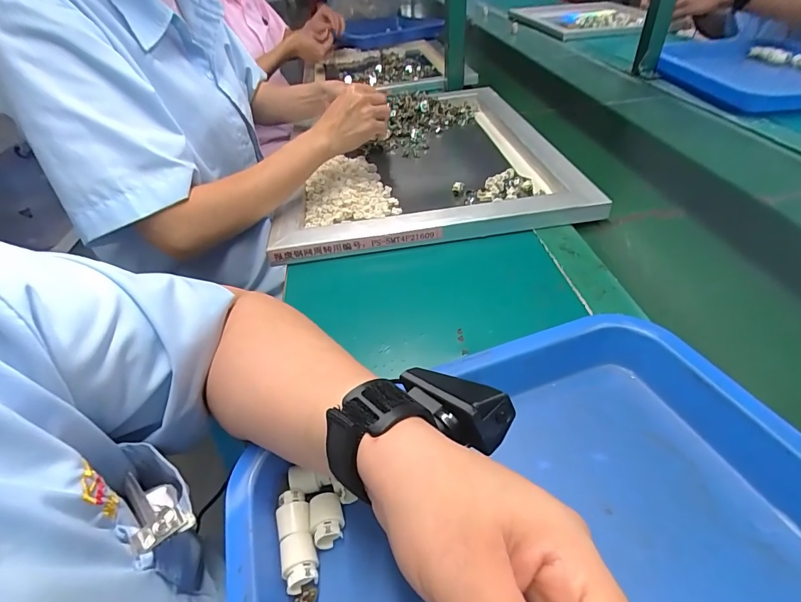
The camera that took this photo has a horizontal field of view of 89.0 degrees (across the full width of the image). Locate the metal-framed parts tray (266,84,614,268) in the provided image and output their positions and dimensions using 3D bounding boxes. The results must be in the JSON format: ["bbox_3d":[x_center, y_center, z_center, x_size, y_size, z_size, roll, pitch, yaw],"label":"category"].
[{"bbox_3d":[0.024,-0.264,0.688,0.430,0.030,0.532,-8,44,-2],"label":"metal-framed parts tray"}]

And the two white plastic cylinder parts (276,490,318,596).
[{"bbox_3d":[-0.065,0.149,0.256,0.020,0.020,0.053,-16,44,-10],"label":"two white plastic cylinder parts"}]

